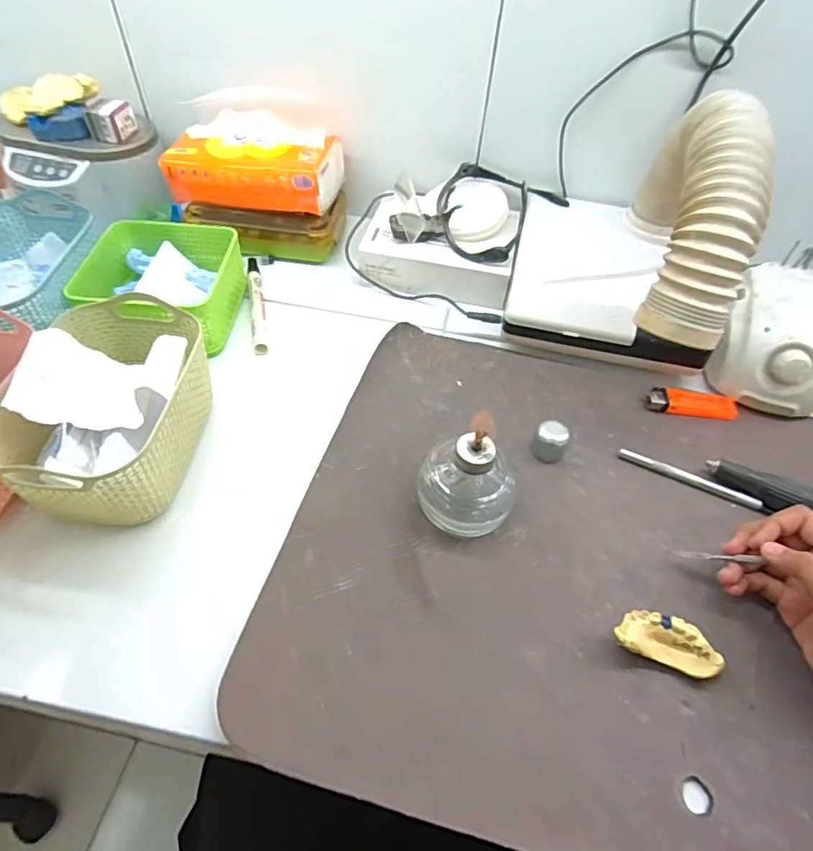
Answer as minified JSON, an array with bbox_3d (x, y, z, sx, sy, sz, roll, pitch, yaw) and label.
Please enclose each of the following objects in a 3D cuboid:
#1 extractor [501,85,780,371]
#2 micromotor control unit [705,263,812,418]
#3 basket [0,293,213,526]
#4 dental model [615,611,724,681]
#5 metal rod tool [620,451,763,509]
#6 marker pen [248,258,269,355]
[{"bbox_3d":[0.206,-0.168,0.488,0.195,0.218,0.264,12,51,6],"label":"extractor"},{"bbox_3d":[0.363,-0.082,0.519,0.106,0.081,0.132,28,54,18],"label":"micromotor control unit"},{"bbox_3d":[-0.225,-0.010,0.415,0.117,0.095,0.176,4,50,-1],"label":"basket"},{"bbox_3d":[0.176,0.147,0.361,0.070,0.022,0.029,15,51,8],"label":"dental model"},{"bbox_3d":[0.239,0.045,0.454,0.115,0.007,0.010,24,53,15],"label":"metal rod tool"},{"bbox_3d":[-0.158,-0.130,0.566,0.014,0.014,0.148,-8,52,-11],"label":"marker pen"}]

